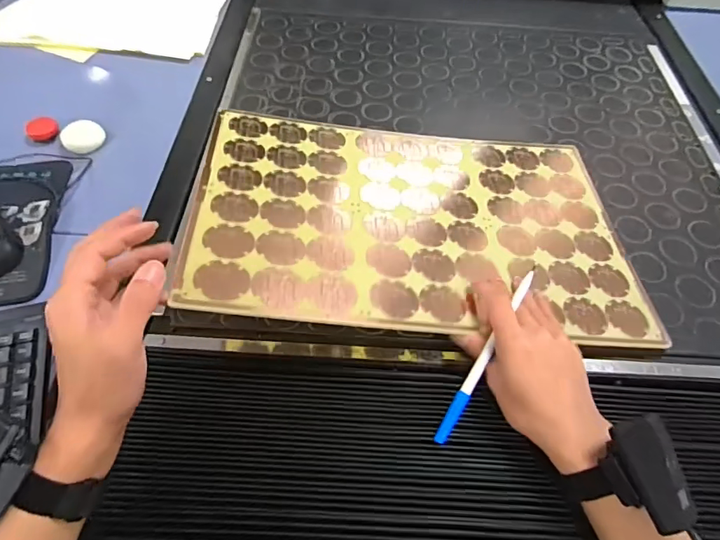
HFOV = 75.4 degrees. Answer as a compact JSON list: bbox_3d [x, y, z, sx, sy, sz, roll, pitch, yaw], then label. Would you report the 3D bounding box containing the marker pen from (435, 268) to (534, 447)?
[{"bbox_3d":[0.110,0.074,0.407,0.011,0.007,0.170,30,80,16],"label":"marker pen"}]

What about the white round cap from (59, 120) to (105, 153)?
[{"bbox_3d":[-0.372,-0.179,0.626,0.052,0.014,0.058,-26,61,-20],"label":"white round cap"}]

